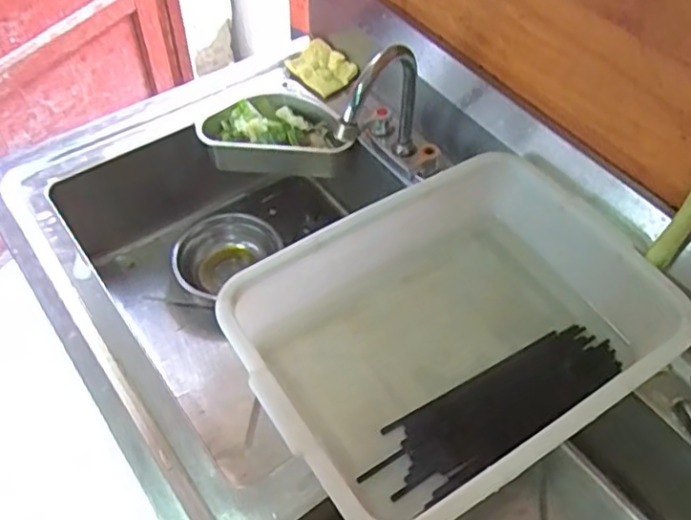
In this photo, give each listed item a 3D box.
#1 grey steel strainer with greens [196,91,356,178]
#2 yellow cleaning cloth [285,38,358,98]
[{"bbox_3d":[-0.107,-0.185,0.951,0.217,0.077,0.127,-2,54,-3],"label":"grey steel strainer with greens"},{"bbox_3d":[-0.037,-0.297,0.977,0.092,0.030,0.076,36,60,22],"label":"yellow cleaning cloth"}]

